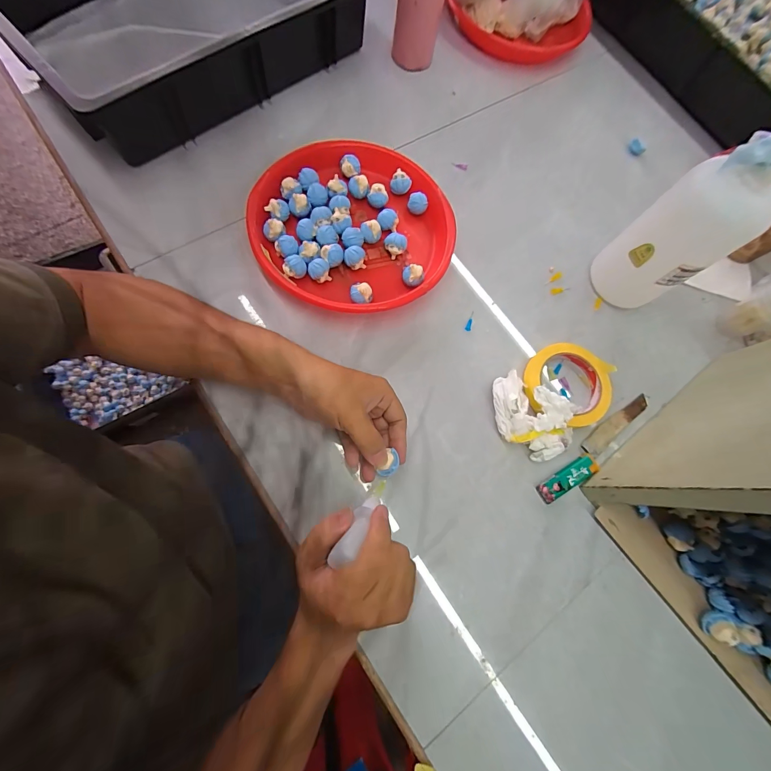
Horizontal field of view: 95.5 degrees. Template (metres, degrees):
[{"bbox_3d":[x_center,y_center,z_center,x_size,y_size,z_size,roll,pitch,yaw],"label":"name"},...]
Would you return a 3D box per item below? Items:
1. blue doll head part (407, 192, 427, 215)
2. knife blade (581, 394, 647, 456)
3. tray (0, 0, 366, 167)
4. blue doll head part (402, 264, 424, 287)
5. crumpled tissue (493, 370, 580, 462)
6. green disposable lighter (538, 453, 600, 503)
[{"bbox_3d":[0.044,-0.251,0.482,0.027,0.018,0.022,5,74,-5],"label":"blue doll head part"},{"bbox_3d":[0.289,0.048,0.439,0.117,0.004,0.022,-34,75,-17],"label":"knife blade"},{"bbox_3d":[-0.268,-0.536,0.507,0.453,0.158,0.329,-42,78,-11],"label":"tray"},{"bbox_3d":[0.035,-0.139,0.450,0.027,0.025,0.024,1,74,-6],"label":"blue doll head part"},{"bbox_3d":[0.173,0.036,0.411,0.109,0.037,0.080,34,75,7],"label":"crumpled tissue"},{"bbox_3d":[0.215,0.109,0.407,0.080,0.007,0.026,-29,79,-13],"label":"green disposable lighter"}]

